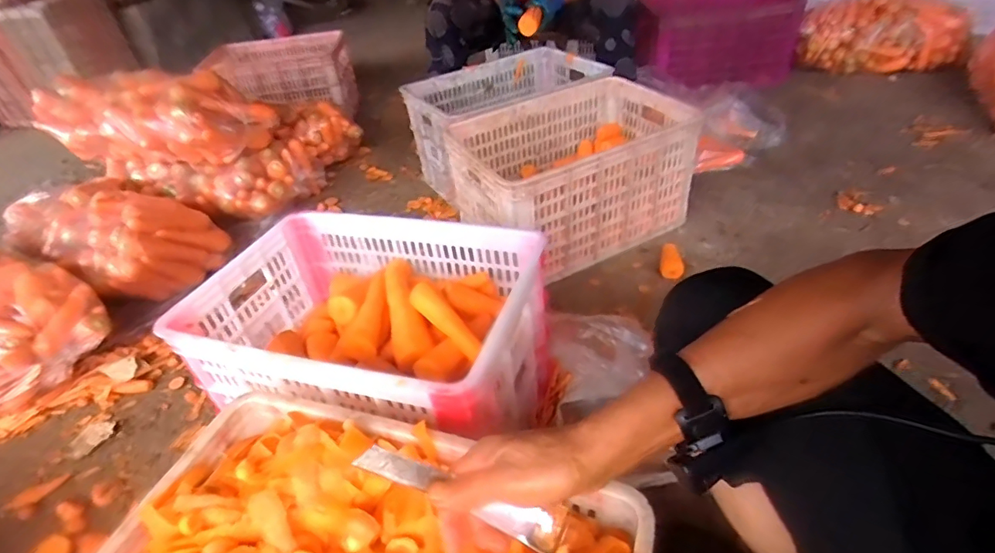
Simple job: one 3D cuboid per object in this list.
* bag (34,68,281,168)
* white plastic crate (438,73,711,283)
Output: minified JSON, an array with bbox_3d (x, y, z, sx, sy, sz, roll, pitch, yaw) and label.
[{"bbox_3d":[-0.942,-0.420,1.407,0.584,0.206,0.240,-1,39,8],"label":"bag"},{"bbox_3d":[0.198,-0.269,1.353,0.612,0.305,0.448,-21,40,-17],"label":"white plastic crate"}]

